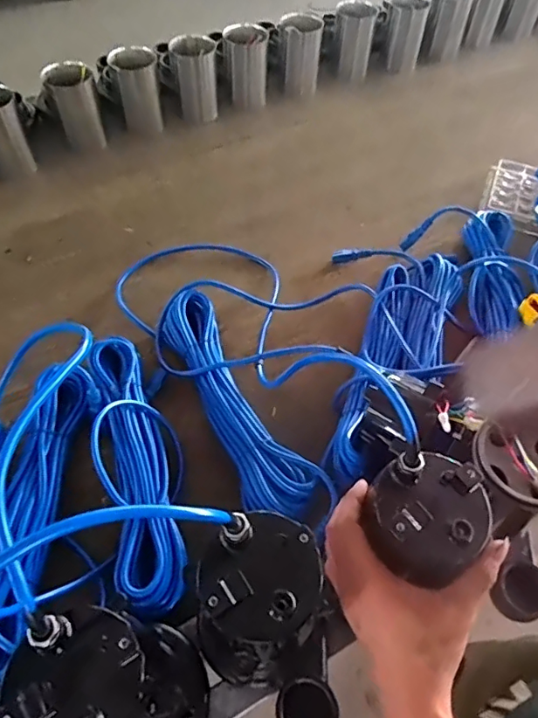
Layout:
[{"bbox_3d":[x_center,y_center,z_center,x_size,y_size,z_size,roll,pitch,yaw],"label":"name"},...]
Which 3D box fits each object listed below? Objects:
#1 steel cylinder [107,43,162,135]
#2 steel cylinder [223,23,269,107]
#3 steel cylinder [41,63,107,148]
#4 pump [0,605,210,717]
[{"bbox_3d":[-0.260,-0.533,1.023,0.088,0.120,0.070,-8,55,-7],"label":"steel cylinder"},{"bbox_3d":[-0.049,-0.608,1.094,0.090,0.150,0.076,4,55,2],"label":"steel cylinder"},{"bbox_3d":[-0.364,-0.476,0.985,0.087,0.131,0.076,-21,57,-15],"label":"steel cylinder"},{"bbox_3d":[-0.094,0.268,0.375,0.102,0.227,0.140,-39,63,-25],"label":"pump"}]

